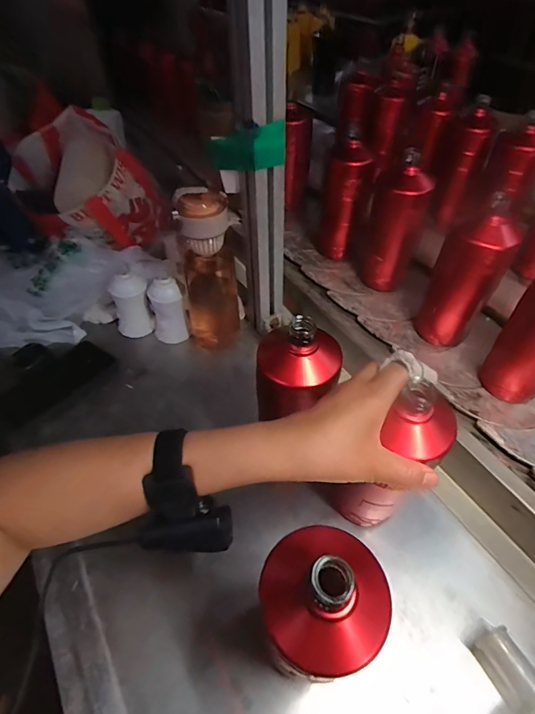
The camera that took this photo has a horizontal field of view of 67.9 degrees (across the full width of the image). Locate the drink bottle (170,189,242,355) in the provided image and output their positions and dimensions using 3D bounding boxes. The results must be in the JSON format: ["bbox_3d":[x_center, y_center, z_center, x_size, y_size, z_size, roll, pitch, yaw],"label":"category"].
[{"bbox_3d":[-0.082,-0.111,0.566,0.077,0.234,0.062,-8,52,-7],"label":"drink bottle"}]

